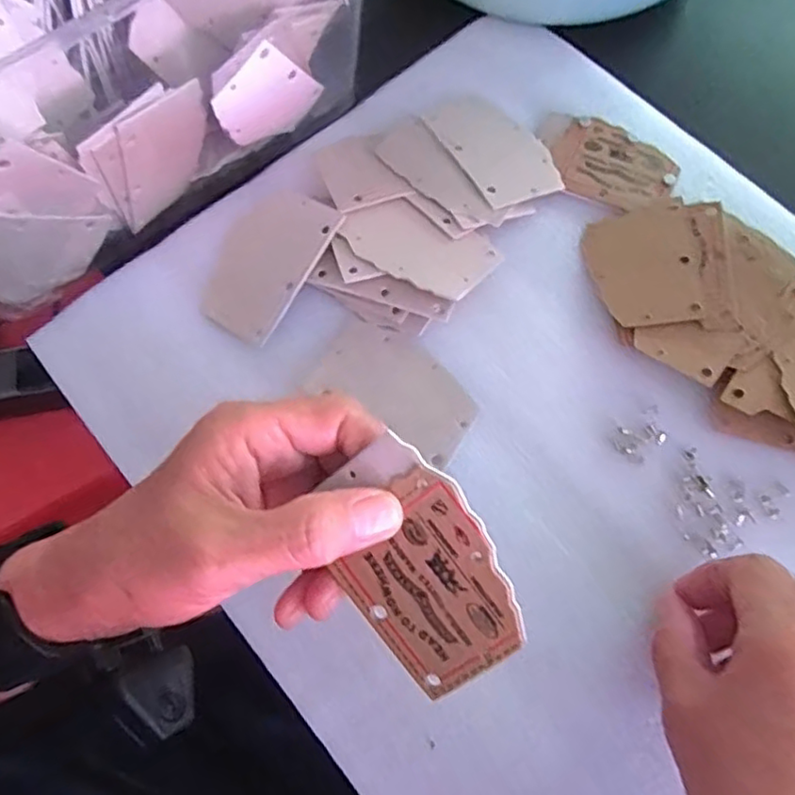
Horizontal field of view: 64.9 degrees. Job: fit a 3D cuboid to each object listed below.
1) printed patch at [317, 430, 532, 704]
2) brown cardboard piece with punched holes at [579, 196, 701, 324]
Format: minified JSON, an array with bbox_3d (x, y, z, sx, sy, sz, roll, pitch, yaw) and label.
[{"bbox_3d":[0.007,0.059,0.217,0.055,0.004,0.082,-38,85,17],"label":"printed patch"},{"bbox_3d":[0.132,-0.074,0.341,0.054,0.004,0.079,-5,63,14],"label":"brown cardboard piece with punched holes"}]

